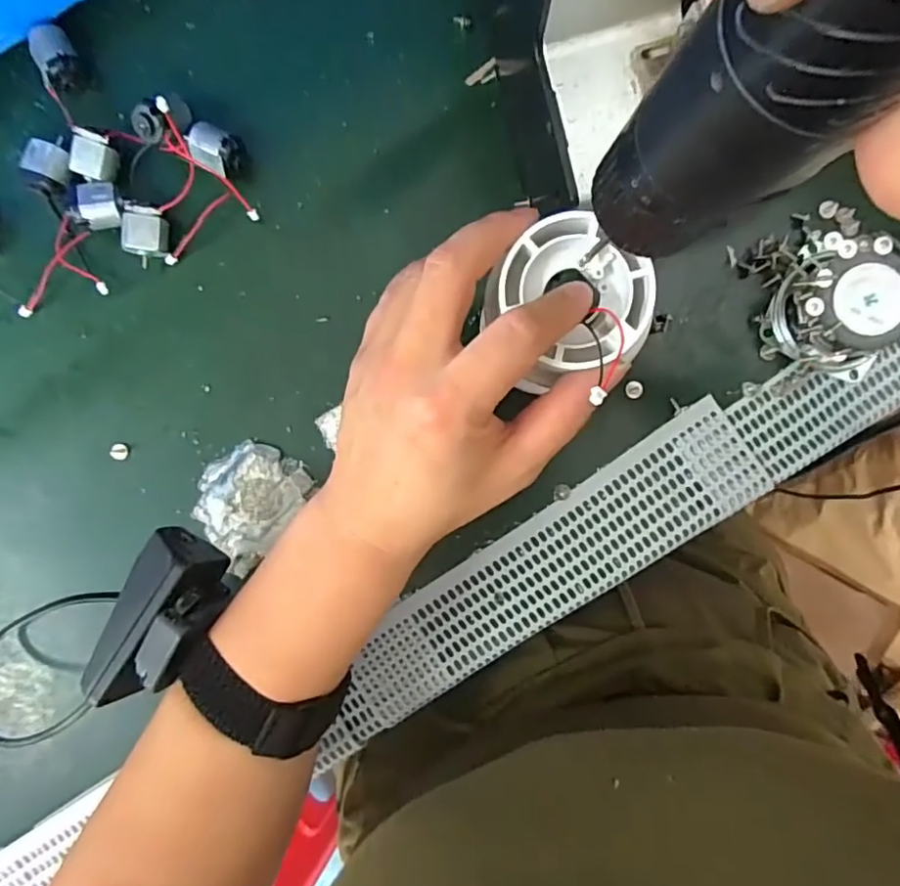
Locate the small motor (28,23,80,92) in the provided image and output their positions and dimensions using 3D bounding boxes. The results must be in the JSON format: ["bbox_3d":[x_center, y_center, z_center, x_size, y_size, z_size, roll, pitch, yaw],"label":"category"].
[{"bbox_3d":[-0.179,-0.177,0.268,0.015,0.018,0.027,-22,90,4],"label":"small motor"}]

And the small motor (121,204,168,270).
[{"bbox_3d":[-0.144,-0.098,0.279,0.019,0.017,0.025,11,95,-1],"label":"small motor"}]

